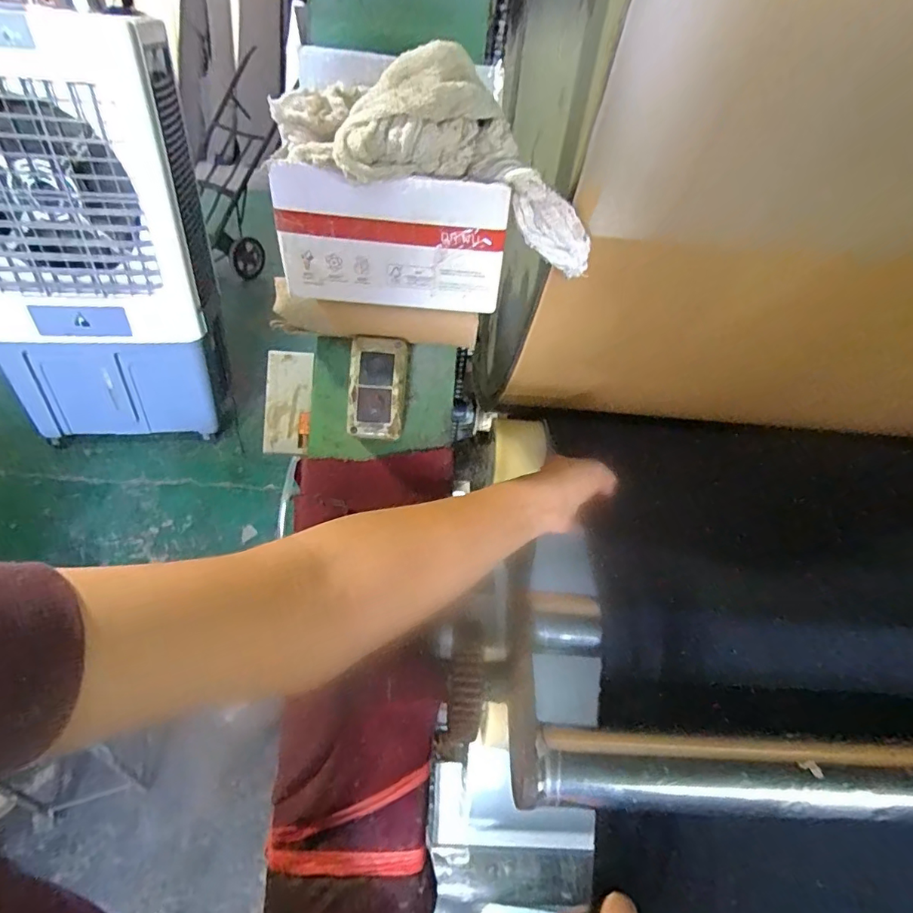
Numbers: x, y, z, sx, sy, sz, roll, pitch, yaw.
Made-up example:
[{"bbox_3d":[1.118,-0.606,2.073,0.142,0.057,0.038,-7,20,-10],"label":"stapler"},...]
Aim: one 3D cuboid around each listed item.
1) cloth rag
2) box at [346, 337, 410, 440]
[{"bbox_3d":[0.010,-0.183,0.317,0.224,0.087,0.054,14,37,-24],"label":"cloth rag"},{"bbox_3d":[-0.061,-0.053,0.402,0.043,0.077,0.025,4,0,-3],"label":"box"}]

